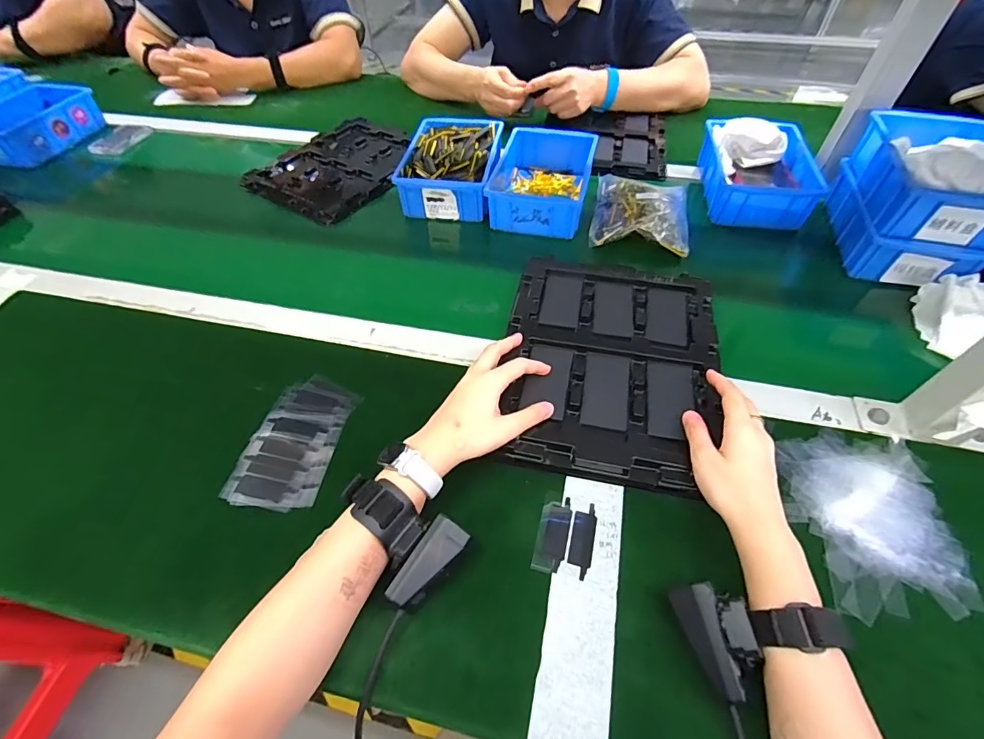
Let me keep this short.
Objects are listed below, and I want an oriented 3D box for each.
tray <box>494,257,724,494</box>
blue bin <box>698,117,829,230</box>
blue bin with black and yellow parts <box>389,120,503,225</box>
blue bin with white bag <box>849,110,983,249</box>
[{"bbox_3d":[0.122,-0.017,0.472,0.211,0.019,0.272,10,53,9],"label":"tray"},{"bbox_3d":[0.403,-0.302,0.680,0.139,0.074,0.190,6,53,6],"label":"blue bin"},{"bbox_3d":[-0.059,-0.333,0.724,0.141,0.060,0.224,5,53,6],"label":"blue bin with black and yellow parts"},{"bbox_3d":[0.553,-0.246,0.563,0.139,0.088,0.221,14,54,12],"label":"blue bin with white bag"}]

